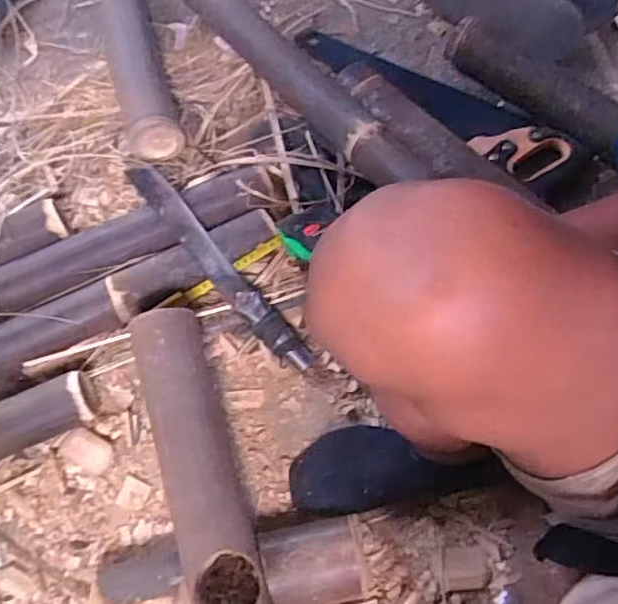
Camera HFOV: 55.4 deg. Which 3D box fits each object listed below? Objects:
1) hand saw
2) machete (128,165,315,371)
[{"bbox_3d":[0.174,-0.302,0.866,0.454,0.038,0.094,35,72,12],"label":"hand saw"},{"bbox_3d":[-0.109,-0.042,0.729,0.037,0.027,0.319,-39,86,-15],"label":"machete"}]

